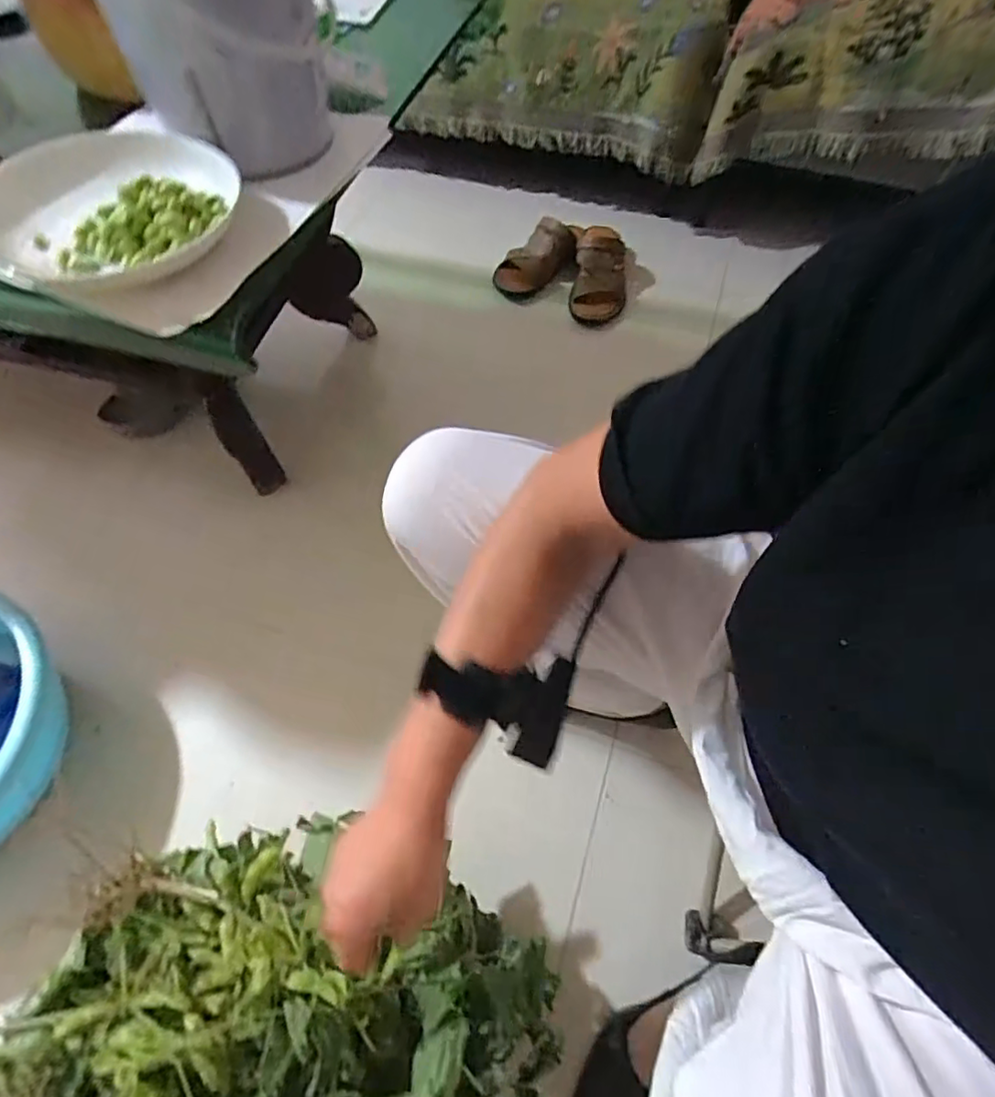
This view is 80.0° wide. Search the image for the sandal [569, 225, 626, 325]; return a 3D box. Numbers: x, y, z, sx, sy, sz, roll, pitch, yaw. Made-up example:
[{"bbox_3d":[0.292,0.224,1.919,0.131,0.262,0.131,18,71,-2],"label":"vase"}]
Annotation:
[{"bbox_3d":[0.213,-0.566,1.228,0.107,0.101,0.198,9,60,5],"label":"sandal"}]

